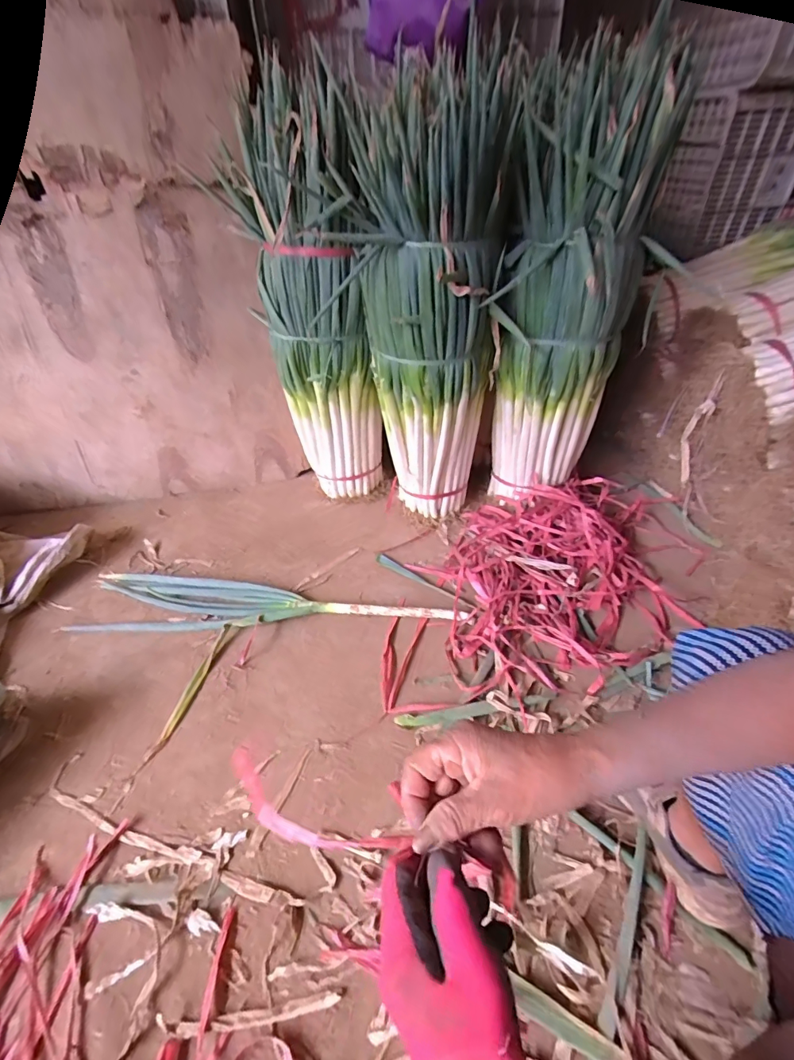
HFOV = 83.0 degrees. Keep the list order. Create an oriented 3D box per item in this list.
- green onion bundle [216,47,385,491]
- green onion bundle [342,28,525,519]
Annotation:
[{"bbox_3d":[-0.199,-0.479,1.090,0.343,0.846,0.167,31,50,34],"label":"green onion bundle"},{"bbox_3d":[0.072,-0.429,1.004,0.279,0.828,0.233,11,41,15],"label":"green onion bundle"}]

